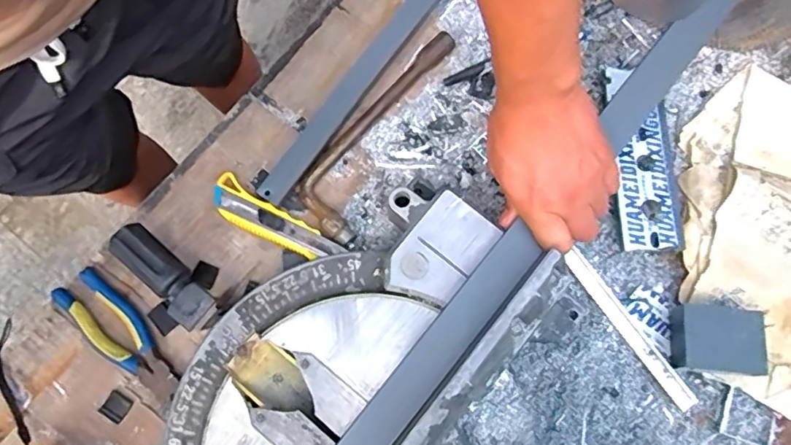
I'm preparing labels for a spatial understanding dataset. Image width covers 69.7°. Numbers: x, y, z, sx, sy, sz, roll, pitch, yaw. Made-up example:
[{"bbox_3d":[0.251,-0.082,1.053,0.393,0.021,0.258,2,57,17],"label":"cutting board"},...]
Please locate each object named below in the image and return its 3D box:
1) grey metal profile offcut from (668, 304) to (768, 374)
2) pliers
[{"bbox_3d":[0.315,0.113,0.550,0.078,0.039,0.062,3,80,0],"label":"grey metal profile offcut"},{"bbox_3d":[-0.277,0.114,0.575,0.153,0.019,0.050,44,82,7],"label":"pliers"}]

